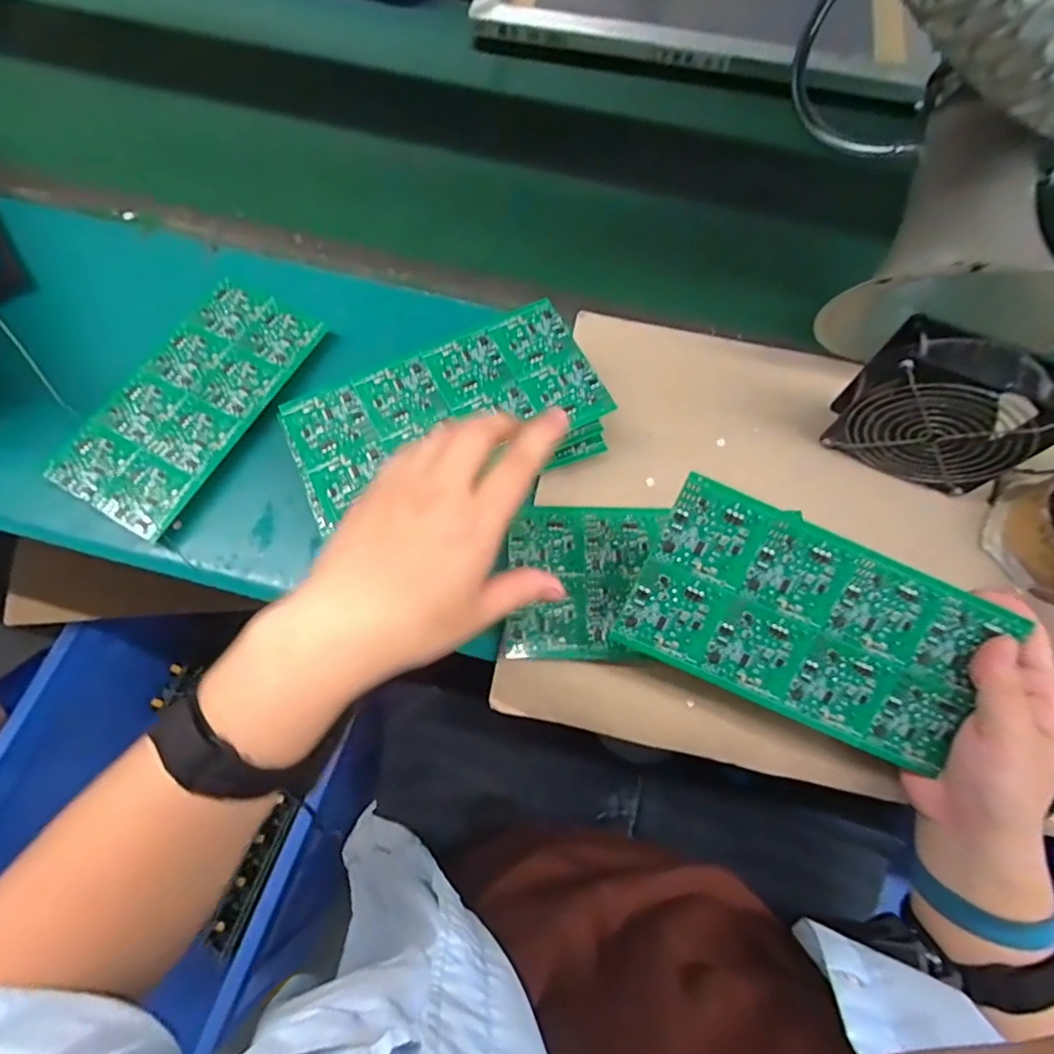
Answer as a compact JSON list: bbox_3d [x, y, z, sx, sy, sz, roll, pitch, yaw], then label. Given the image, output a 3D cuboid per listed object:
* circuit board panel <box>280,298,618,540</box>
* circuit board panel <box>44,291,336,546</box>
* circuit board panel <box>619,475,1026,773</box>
[{"bbox_3d":[-0.061,-0.089,0.440,0.226,0.008,0.105,-24,72,-10],"label":"circuit board panel"},{"bbox_3d":[-0.269,-0.104,0.478,0.106,0.005,0.217,30,72,8],"label":"circuit board panel"},{"bbox_3d":[0.171,0.061,0.356,0.207,0.004,0.113,25,101,1],"label":"circuit board panel"}]

